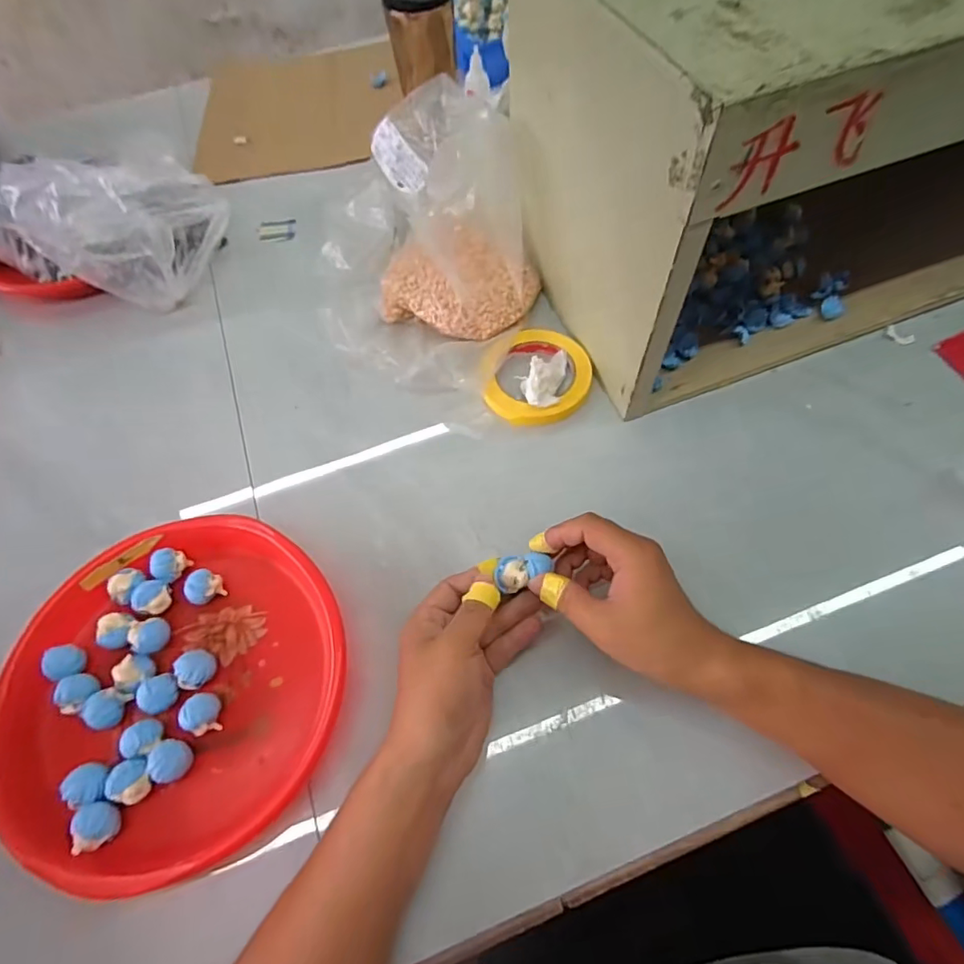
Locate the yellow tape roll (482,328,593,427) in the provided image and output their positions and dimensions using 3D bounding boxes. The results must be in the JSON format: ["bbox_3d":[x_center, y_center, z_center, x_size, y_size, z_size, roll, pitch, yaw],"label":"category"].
[{"bbox_3d":[0.056,-0.108,0.538,0.105,0.025,0.103,2,63,5],"label":"yellow tape roll"}]

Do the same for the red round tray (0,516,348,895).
[{"bbox_3d":[-0.230,0.150,0.410,0.245,0.037,0.245,-2,62,3],"label":"red round tray"}]

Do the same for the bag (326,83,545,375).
[{"bbox_3d":[-0.067,-0.256,0.562,0.229,0.136,0.305,-18,63,-6],"label":"bag"}]

